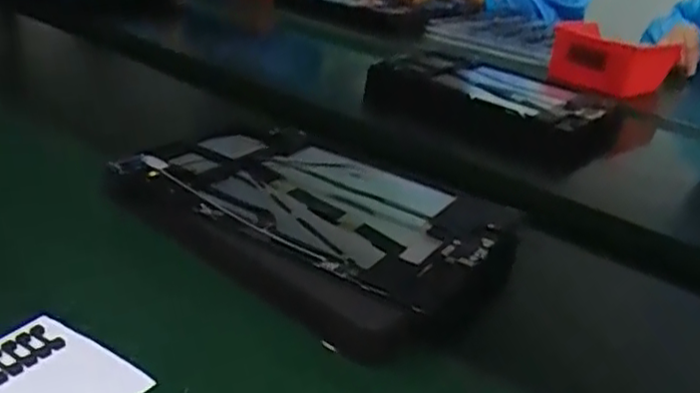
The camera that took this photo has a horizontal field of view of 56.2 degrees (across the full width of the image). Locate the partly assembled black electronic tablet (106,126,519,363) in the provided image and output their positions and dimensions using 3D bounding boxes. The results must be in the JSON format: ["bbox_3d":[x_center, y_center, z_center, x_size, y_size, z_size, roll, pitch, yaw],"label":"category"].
[{"bbox_3d":[-0.016,0.006,0.414,0.165,0.020,0.241,-19,35,-38],"label":"partly assembled black electronic tablet"}]

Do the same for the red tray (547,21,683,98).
[{"bbox_3d":[0.330,-0.169,0.829,0.108,0.066,0.127,-19,35,-38],"label":"red tray"}]

